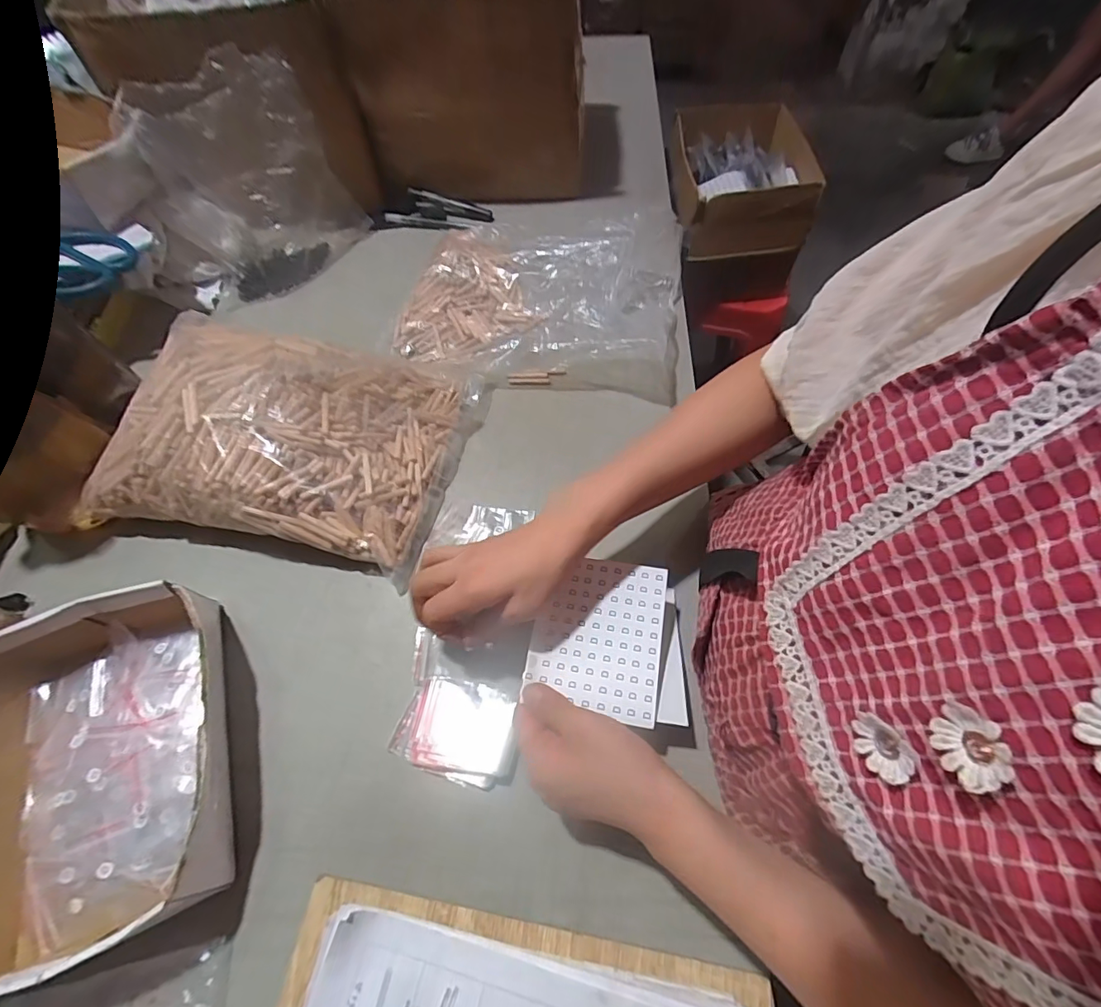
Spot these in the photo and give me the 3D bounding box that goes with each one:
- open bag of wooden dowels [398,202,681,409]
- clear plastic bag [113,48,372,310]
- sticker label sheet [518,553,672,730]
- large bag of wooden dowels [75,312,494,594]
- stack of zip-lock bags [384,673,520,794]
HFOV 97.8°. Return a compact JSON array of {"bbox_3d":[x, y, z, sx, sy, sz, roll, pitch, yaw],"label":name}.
[{"bbox_3d":[-0.015,-0.269,0.615,0.359,0.080,0.264,7,63,6],"label":"open bag of wooden dowels"},{"bbox_3d":[-0.429,-0.399,0.630,0.161,0.192,0.316,35,69,18],"label":"clear plastic bag"},{"bbox_3d":[0.039,0.103,0.388,0.101,0.005,0.118,10,67,6],"label":"sticker label sheet"},{"bbox_3d":[-0.269,-0.082,0.505,0.331,0.099,0.263,12,64,8],"label":"large bag of wooden dowels"},{"bbox_3d":[-0.075,0.187,0.399,0.099,0.018,0.073,13,64,8],"label":"stack of zip-lock bags"}]

